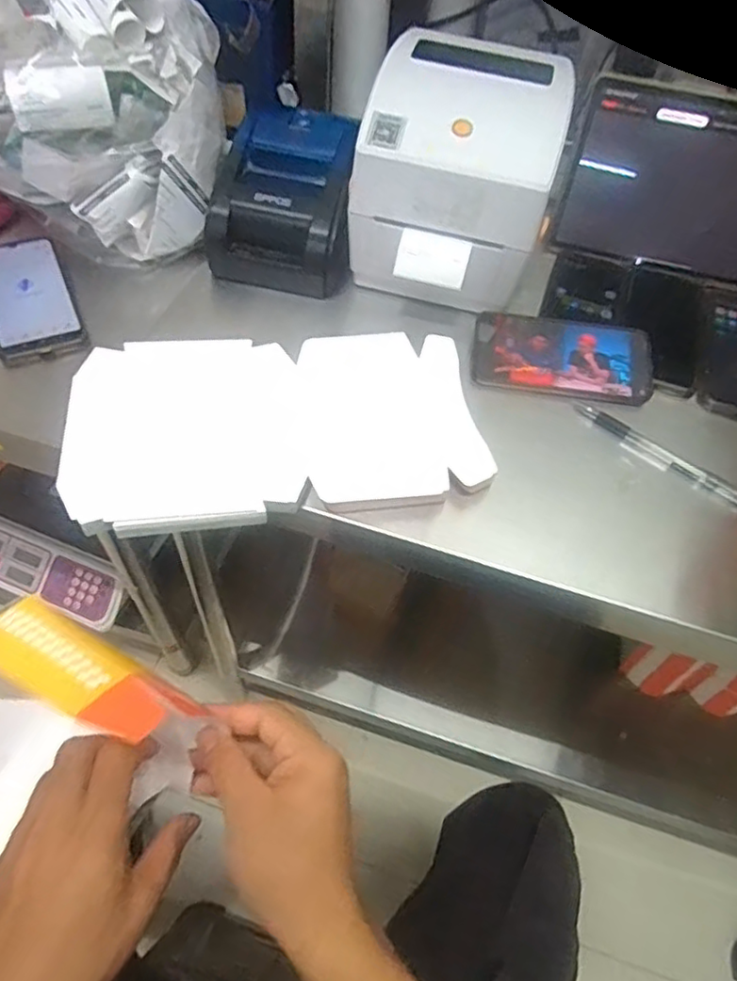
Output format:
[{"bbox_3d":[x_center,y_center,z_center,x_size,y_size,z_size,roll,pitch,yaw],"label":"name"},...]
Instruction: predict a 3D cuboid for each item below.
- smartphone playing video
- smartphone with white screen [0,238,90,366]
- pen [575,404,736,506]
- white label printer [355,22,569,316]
[{"bbox_3d":[0.178,-0.124,0.571,0.159,0.007,0.082,9,70,4],"label":"smartphone playing video"},{"bbox_3d":[-0.334,-0.192,0.611,0.075,0.017,0.170,-21,60,-18],"label":"smartphone with white screen"},{"bbox_3d":[0.245,-0.032,0.525,0.153,0.008,0.013,35,59,18],"label":"pen"},{"bbox_3d":[0.078,-0.292,0.581,0.171,0.153,0.205,15,55,5],"label":"white label printer"}]

